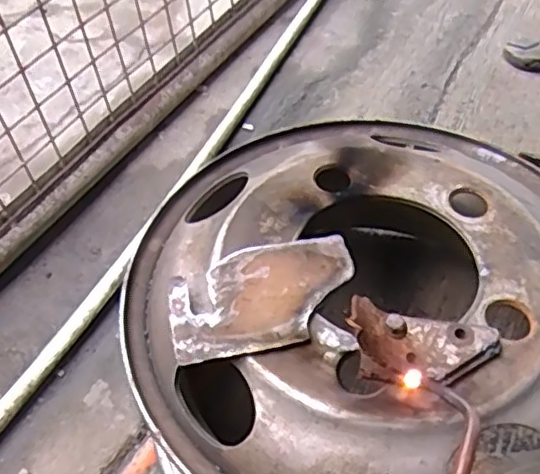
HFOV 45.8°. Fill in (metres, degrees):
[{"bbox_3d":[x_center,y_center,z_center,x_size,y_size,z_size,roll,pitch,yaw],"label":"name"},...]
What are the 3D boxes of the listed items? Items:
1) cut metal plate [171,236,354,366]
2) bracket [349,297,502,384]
[{"bbox_3d":[-0.004,0.045,0.494,0.144,0.013,0.091,-13,50,-7],"label":"cut metal plate"},{"bbox_3d":[0.106,0.073,0.445,0.110,0.035,0.056,7,51,10],"label":"bracket"}]

